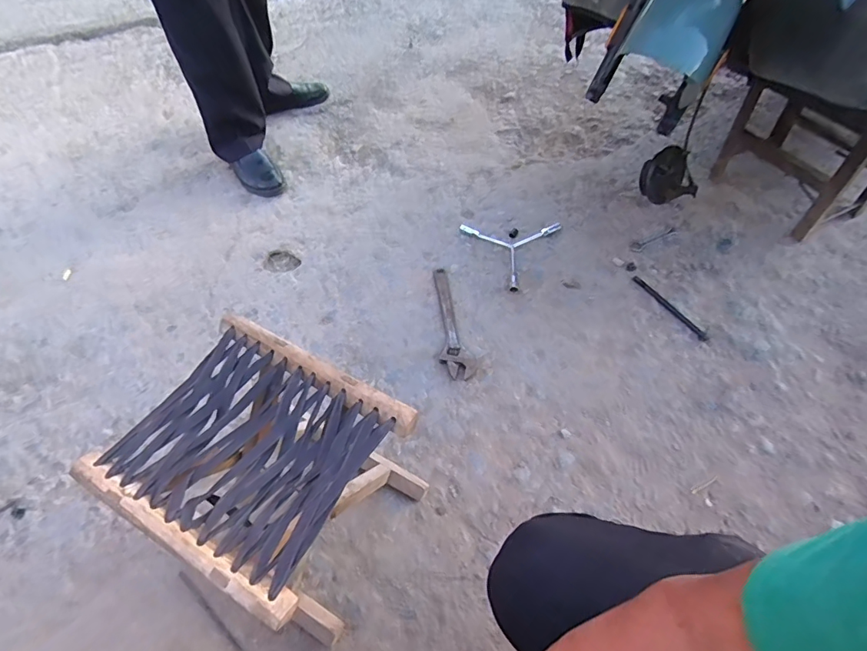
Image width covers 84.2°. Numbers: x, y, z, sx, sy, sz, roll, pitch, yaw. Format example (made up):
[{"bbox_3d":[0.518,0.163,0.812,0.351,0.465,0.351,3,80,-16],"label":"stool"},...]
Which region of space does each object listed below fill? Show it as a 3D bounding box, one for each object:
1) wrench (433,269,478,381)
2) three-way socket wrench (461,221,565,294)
[{"bbox_3d":[0.026,-0.014,0.994,0.062,0.021,0.282,-11,52,-6],"label":"wrench"},{"bbox_3d":[0.210,-0.192,1.112,0.201,0.020,0.225,-23,52,-14],"label":"three-way socket wrench"}]

